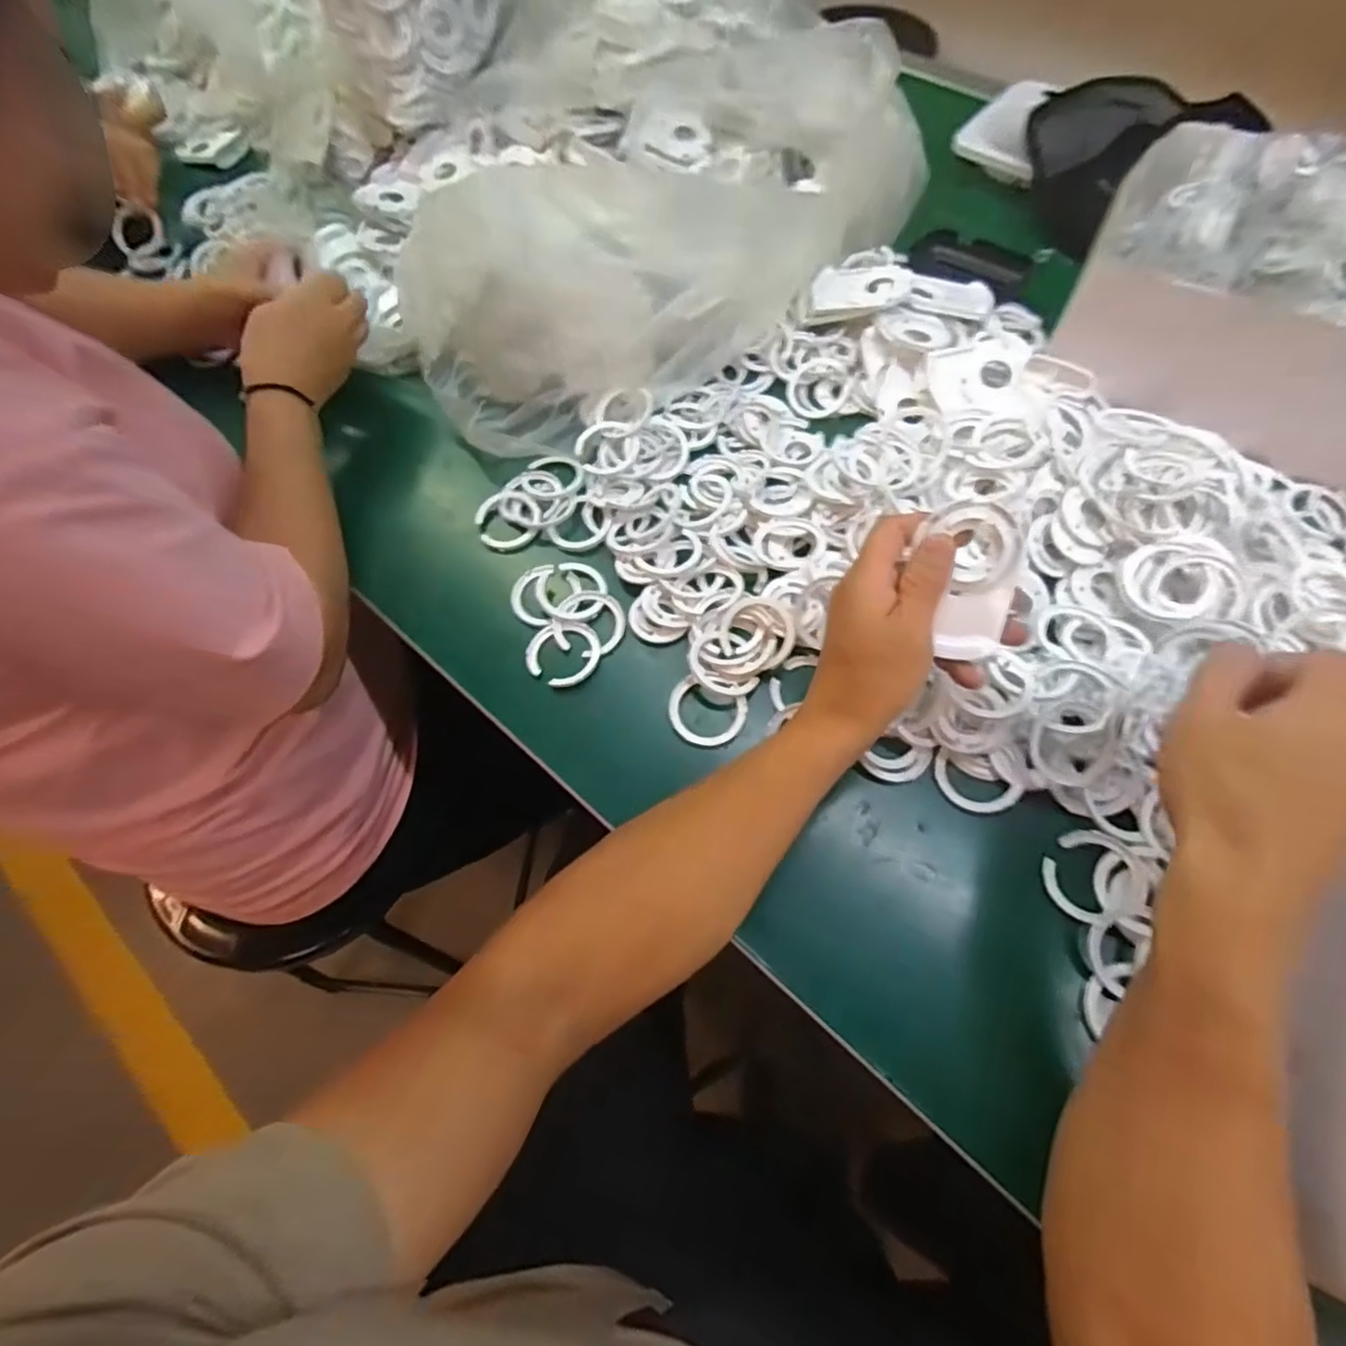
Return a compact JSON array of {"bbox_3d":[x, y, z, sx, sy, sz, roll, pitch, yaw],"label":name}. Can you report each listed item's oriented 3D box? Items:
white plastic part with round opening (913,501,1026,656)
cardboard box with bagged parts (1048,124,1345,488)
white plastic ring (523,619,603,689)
[{"bbox_3d":[0.164,-0.051,0.364,0.043,0.014,0.081,0,100,3],"label":"white plastic part with round opening"},{"bbox_3d":[0.452,-0.287,0.502,0.258,0.131,0.209,26,68,14],"label":"cardboard box with bagged parts"},{"bbox_3d":[-0.079,-0.016,0.477,0.051,0.010,0.050,0,67,0],"label":"white plastic ring"}]

